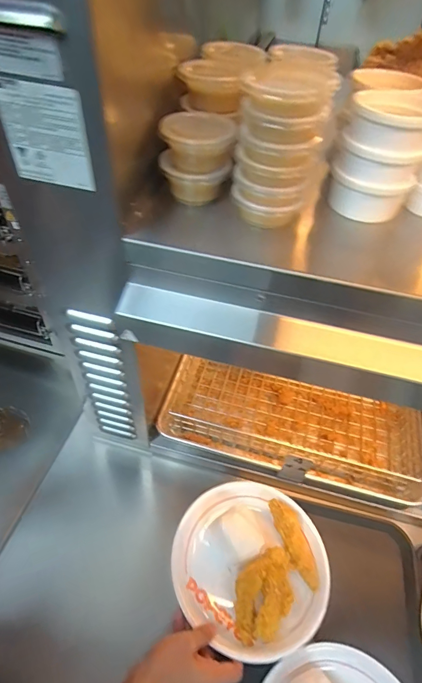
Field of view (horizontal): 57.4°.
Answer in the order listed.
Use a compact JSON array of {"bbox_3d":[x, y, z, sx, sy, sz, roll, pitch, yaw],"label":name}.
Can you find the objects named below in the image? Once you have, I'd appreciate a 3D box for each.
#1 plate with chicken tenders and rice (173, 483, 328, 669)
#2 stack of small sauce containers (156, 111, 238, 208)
[{"bbox_3d":[0.060,0.309,0.549,0.210,0.037,0.212,2,51,-2],"label":"plate with chicken tenders and rice"},{"bbox_3d":[-0.015,-0.190,0.402,0.074,0.072,0.067,-13,53,-6],"label":"stack of small sauce containers"}]

